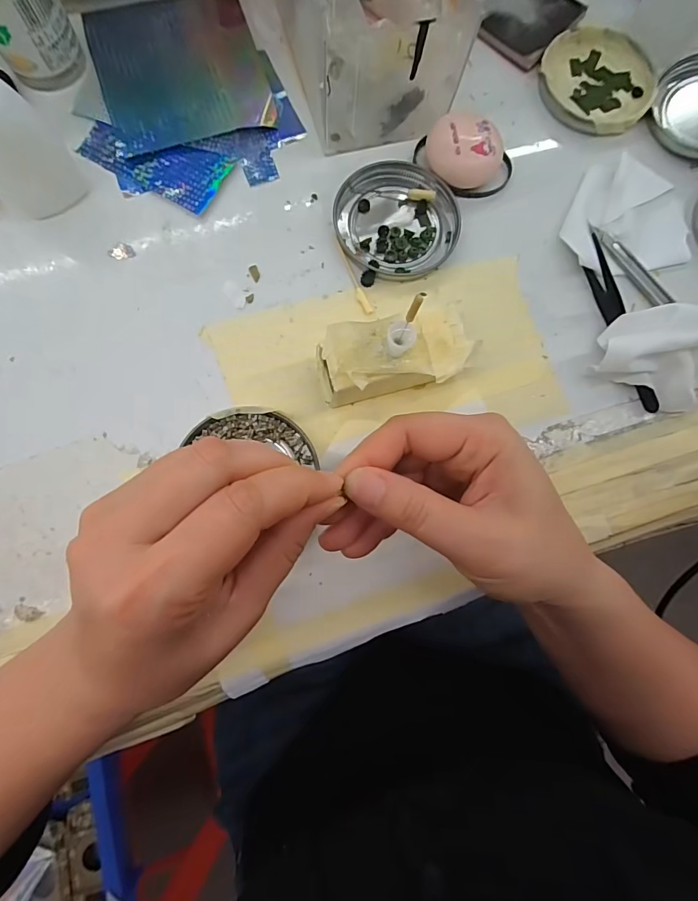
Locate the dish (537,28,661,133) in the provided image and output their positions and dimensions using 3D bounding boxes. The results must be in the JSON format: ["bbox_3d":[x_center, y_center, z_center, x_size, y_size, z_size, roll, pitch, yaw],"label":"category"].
[{"bbox_3d":[0.172,-0.258,0.300,0.079,0.009,0.078,1,81,-3],"label":"dish"}]

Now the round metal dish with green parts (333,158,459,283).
[{"bbox_3d":[0.032,-0.148,0.274,0.075,0.009,0.076,1,81,-3],"label":"round metal dish with green parts"}]

